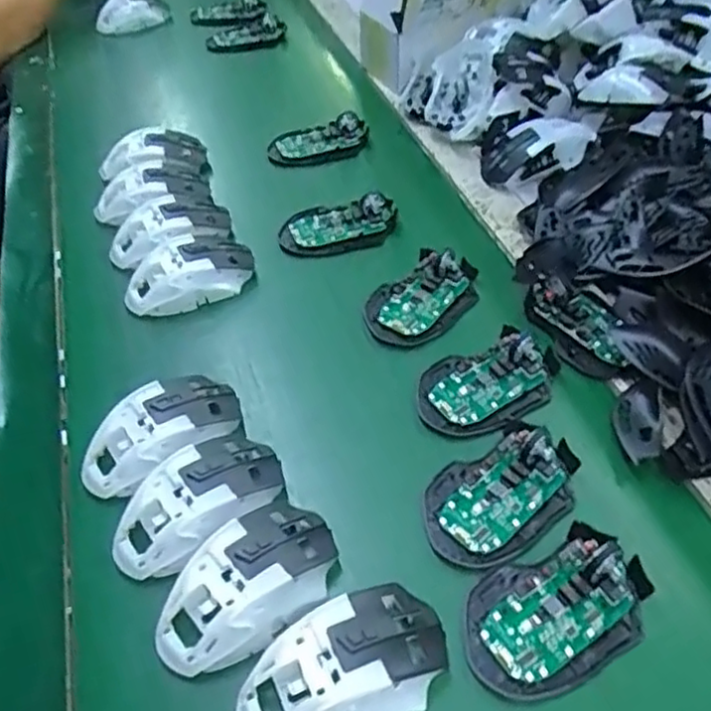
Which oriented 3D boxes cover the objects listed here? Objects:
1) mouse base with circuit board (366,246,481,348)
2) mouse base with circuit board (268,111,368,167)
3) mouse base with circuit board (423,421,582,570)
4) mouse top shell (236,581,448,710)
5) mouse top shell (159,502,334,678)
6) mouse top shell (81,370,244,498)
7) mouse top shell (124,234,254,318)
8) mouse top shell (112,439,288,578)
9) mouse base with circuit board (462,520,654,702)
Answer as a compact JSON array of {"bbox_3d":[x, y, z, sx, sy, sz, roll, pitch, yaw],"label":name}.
[{"bbox_3d":[0.059,-0.055,0.578,0.113,0.023,0.069,-32,53,-25],"label":"mouse base with circuit board"},{"bbox_3d":[-0.041,-0.240,0.763,0.114,0.031,0.053,-17,48,-12],"label":"mouse base with circuit board"},{"bbox_3d":[0.096,0.085,0.443,0.113,0.020,0.072,-29,52,-22],"label":"mouse base with circuit board"},{"bbox_3d":[-0.007,0.167,0.362,0.114,0.031,0.063,-19,49,-14],"label":"mouse top shell"},{"bbox_3d":[-0.062,0.134,0.397,0.115,0.033,0.063,-37,55,-27],"label":"mouse top shell"},{"bbox_3d":[-0.138,0.056,0.482,0.114,0.040,0.063,-26,51,-20],"label":"mouse top shell"},{"bbox_3d":[-0.150,-0.075,0.604,0.111,0.035,0.064,-20,49,-15],"label":"mouse top shell"},{"bbox_3d":[-0.100,0.097,0.441,0.068,0.039,0.118,31,56,28],"label":"mouse top shell"},{"bbox_3d":[0.115,0.141,0.385,0.112,0.025,0.071,-20,49,-15],"label":"mouse base with circuit board"}]

